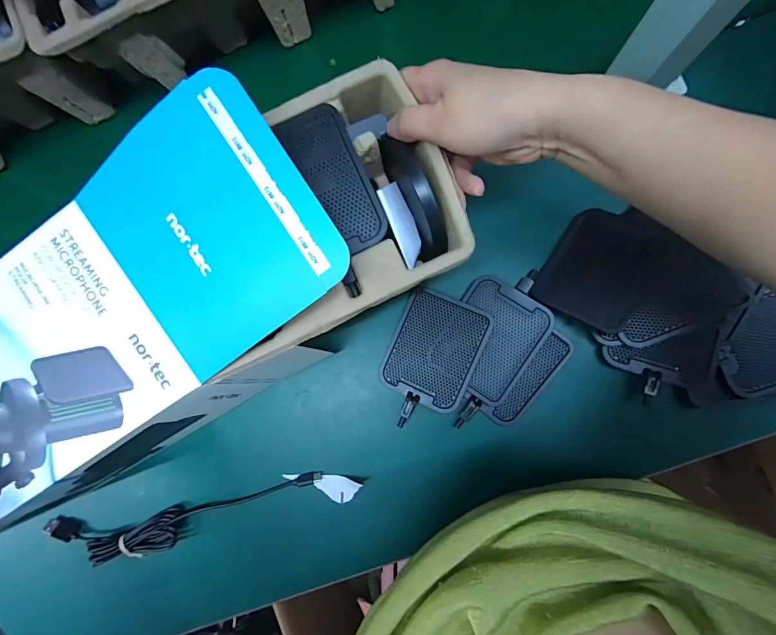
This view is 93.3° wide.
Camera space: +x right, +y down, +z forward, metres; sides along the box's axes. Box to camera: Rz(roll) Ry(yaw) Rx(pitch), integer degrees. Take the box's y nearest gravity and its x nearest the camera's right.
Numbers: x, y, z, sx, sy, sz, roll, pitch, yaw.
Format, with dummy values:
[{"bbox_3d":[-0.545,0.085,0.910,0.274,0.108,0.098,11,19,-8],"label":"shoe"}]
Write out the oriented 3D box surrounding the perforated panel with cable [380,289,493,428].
[{"bbox_3d":[0.039,0.036,0.334,0.078,0.012,0.113,23,91,7],"label":"perforated panel with cable"}]

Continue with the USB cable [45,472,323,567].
[{"bbox_3d":[-0.196,0.195,0.349,0.275,0.029,0.043,-12,87,7],"label":"USB cable"}]

